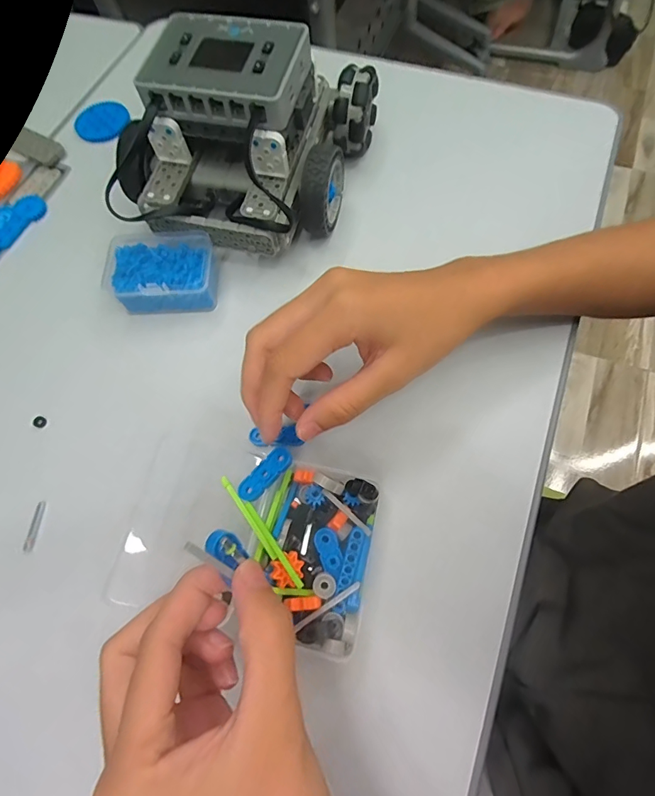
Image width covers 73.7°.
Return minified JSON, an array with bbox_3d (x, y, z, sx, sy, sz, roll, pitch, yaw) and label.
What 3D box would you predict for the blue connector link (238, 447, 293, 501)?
[{"bbox_3d":[-0.036,0.044,0.251,0.013,0.004,0.036,40,75,18],"label":"blue connector link"}]

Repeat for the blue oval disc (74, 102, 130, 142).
[{"bbox_3d":[-0.217,-0.267,0.423,0.048,0.007,0.048,31,73,15],"label":"blue oval disc"}]

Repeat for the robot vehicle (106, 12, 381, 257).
[{"bbox_3d":[-0.064,-0.200,0.329,0.163,0.103,0.171,16,69,10],"label":"robot vehicle"}]

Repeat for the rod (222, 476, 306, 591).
[{"bbox_3d":[-0.037,0.072,0.239,0.007,0.006,0.072,-36,70,-11],"label":"rod"}]

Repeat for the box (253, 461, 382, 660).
[{"bbox_3d":[-0.006,0.086,0.250,0.061,0.034,0.096,10,68,8],"label":"box"}]

